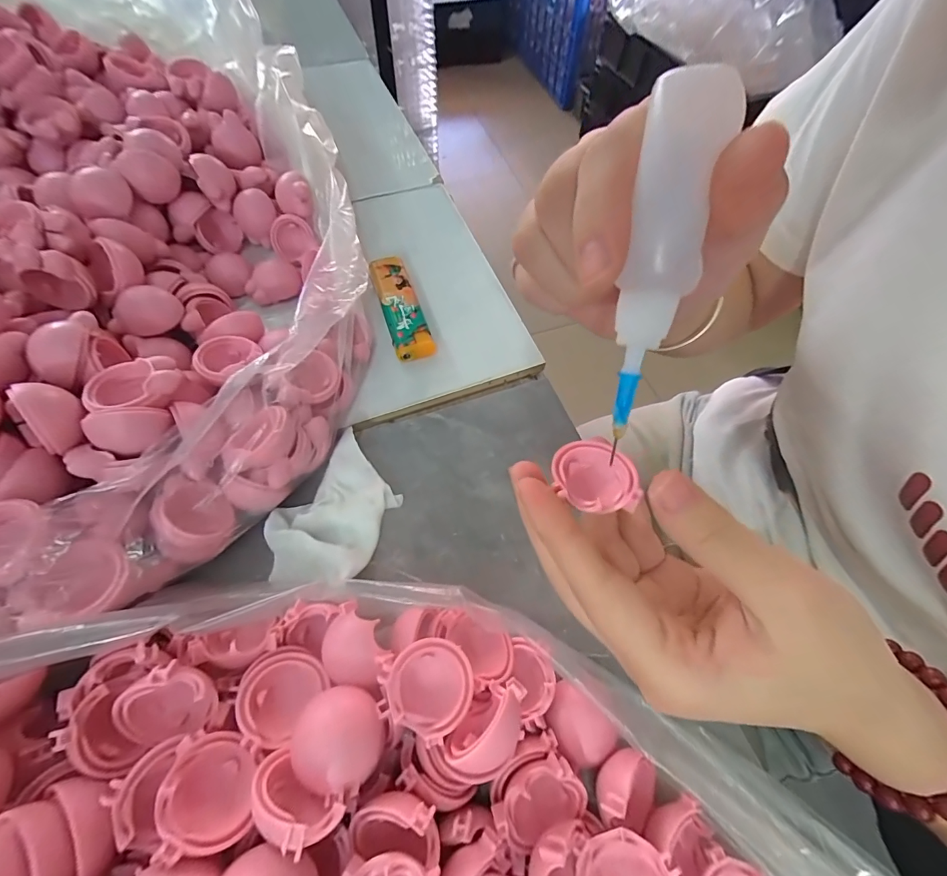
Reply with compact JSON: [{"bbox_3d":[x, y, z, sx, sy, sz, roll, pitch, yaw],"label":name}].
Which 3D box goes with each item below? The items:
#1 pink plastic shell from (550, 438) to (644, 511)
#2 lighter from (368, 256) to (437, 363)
[{"bbox_3d":[0.043,0.013,0.152,0.029,0.012,0.029,1,61,-1],"label":"pink plastic shell"},{"bbox_3d":[-0.046,-0.084,0.260,0.023,0.010,0.077,-18,63,-11],"label":"lighter"}]

